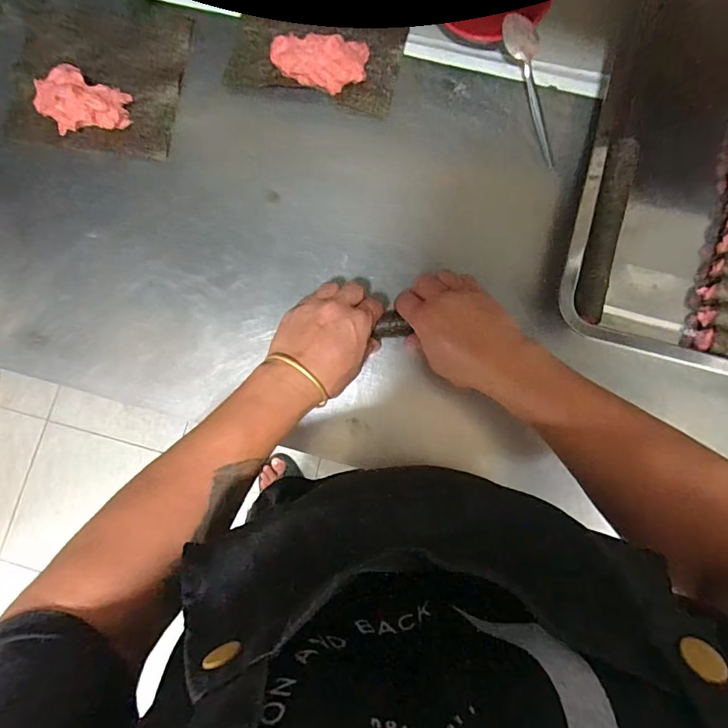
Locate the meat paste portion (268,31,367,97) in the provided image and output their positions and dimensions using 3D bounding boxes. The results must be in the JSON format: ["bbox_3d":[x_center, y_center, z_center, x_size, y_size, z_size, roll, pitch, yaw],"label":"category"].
[{"bbox_3d":[-0.052,-0.348,0.535,0.108,0.028,0.061,-1,84,2],"label":"meat paste portion"}]

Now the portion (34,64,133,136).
[{"bbox_3d":[-0.330,-0.303,0.539,0.104,0.034,0.073,29,86,5],"label":"portion"}]

